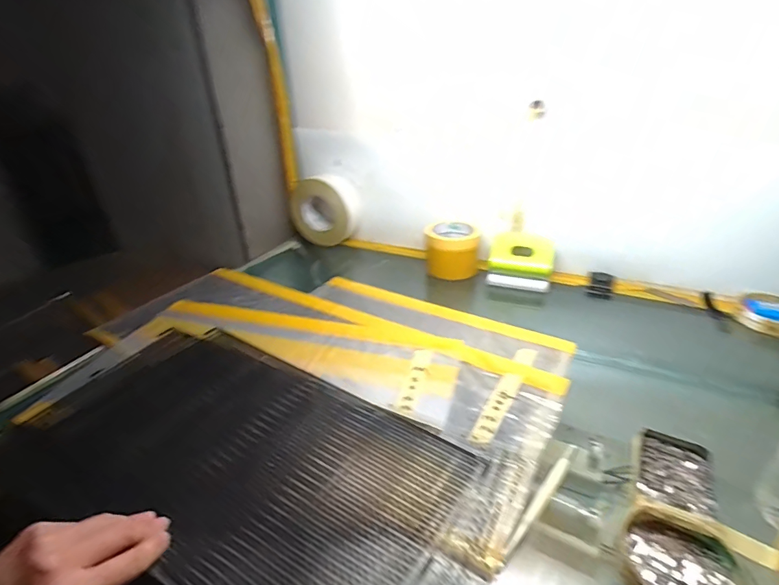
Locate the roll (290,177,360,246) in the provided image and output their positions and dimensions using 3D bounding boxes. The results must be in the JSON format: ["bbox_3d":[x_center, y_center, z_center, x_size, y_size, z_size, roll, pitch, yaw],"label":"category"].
[{"bbox_3d":[-0.137,-0.164,0.848,0.150,0.130,0.047,5,31,11],"label":"roll"}]

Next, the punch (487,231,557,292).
[{"bbox_3d":[0.223,-0.055,0.695,0.101,0.073,0.049,9,32,18],"label":"punch"}]

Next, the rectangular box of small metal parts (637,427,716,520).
[{"bbox_3d":[0.256,0.164,0.370,0.063,0.018,0.089,14,34,26],"label":"rectangular box of small metal parts"}]

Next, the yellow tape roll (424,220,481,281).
[{"bbox_3d":[0.116,-0.080,0.766,0.091,0.092,0.091,-1,30,2],"label":"yellow tape roll"}]

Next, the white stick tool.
[{"bbox_3d":[0.136,0.179,0.364,0.011,0.006,0.133,23,39,36],"label":"white stick tool"}]

